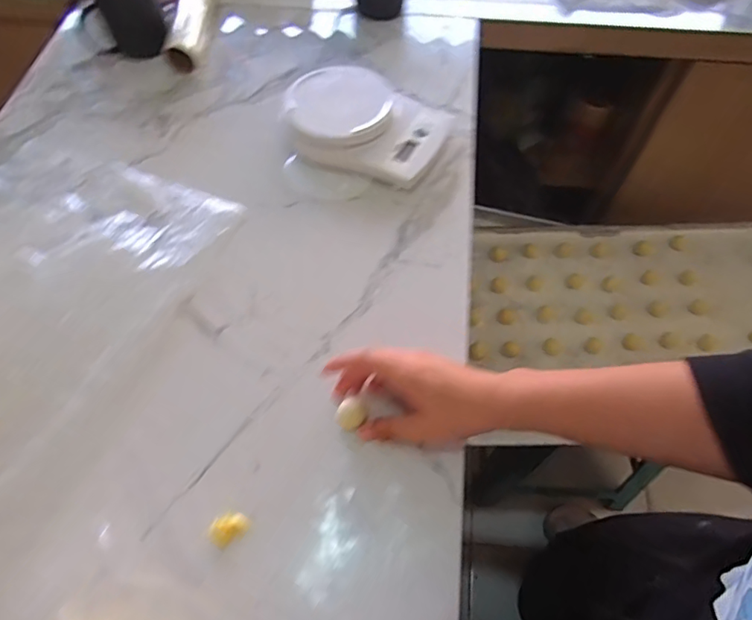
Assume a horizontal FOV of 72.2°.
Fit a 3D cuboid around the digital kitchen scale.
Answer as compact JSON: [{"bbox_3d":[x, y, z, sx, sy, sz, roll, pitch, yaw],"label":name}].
[{"bbox_3d":[-0.012,-0.224,0.606,0.180,0.047,0.135,22,63,13],"label":"digital kitchen scale"}]

